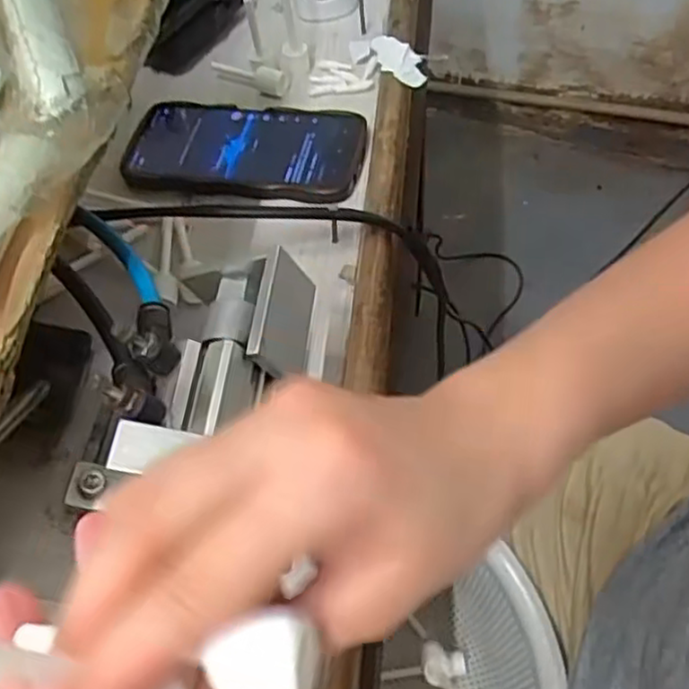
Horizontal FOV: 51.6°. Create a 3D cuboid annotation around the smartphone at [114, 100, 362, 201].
[{"bbox_3d":[-0.070,-0.144,0.508,0.166,0.009,0.085,7,58,10],"label":"smartphone"}]

